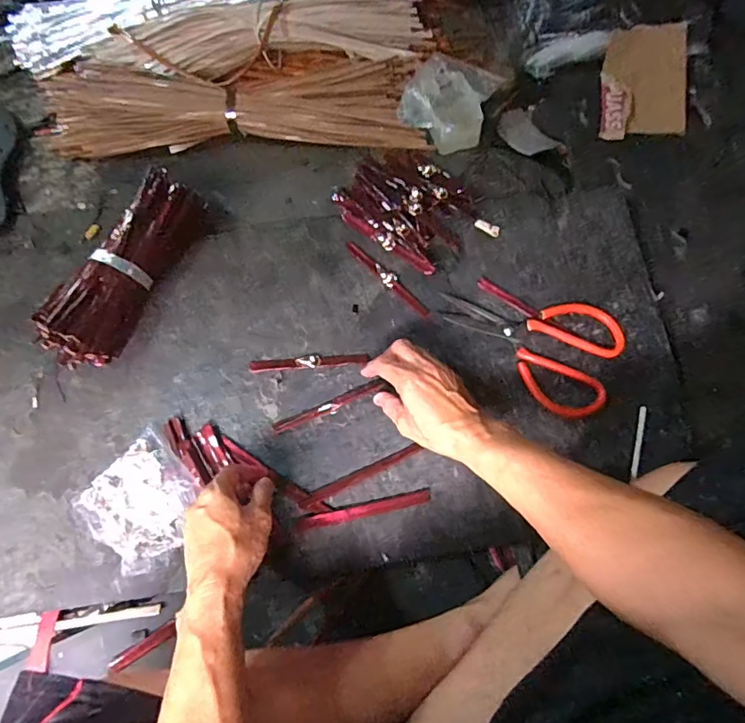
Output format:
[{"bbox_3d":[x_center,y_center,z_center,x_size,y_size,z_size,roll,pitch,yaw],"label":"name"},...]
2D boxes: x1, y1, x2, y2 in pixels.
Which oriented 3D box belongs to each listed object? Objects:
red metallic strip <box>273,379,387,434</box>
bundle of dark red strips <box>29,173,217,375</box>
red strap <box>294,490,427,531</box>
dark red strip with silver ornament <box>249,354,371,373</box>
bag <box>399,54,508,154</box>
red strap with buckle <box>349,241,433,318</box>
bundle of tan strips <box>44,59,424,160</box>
[{"bbox_3d":[-0.048,0.052,0.593,0.137,0.007,0.015,-24,71,-8],"label":"red metallic strip"},{"bbox_3d":[-0.302,-0.113,0.635,0.090,0.054,0.265,30,76,11],"label":"bundle of dark red strips"},{"bbox_3d":[-0.009,0.163,0.558,0.148,0.012,0.014,-13,70,-2],"label":"red strap"},{"bbox_3d":[-0.075,0.000,0.609,0.140,0.010,0.016,-4,70,-3],"label":"dark red strip with silver ornament"},{"bbox_3d":[0.107,-0.374,0.735,0.127,0.047,0.137,22,72,10],"label":"bag"},{"bbox_3d":[0.019,-0.105,0.643,0.017,0.004,0.139,-43,74,-13],"label":"red strap with buckle"},{"bbox_3d":[-0.206,-0.377,0.728,0.554,0.068,0.143,-3,73,1],"label":"bundle of tan strips"}]

